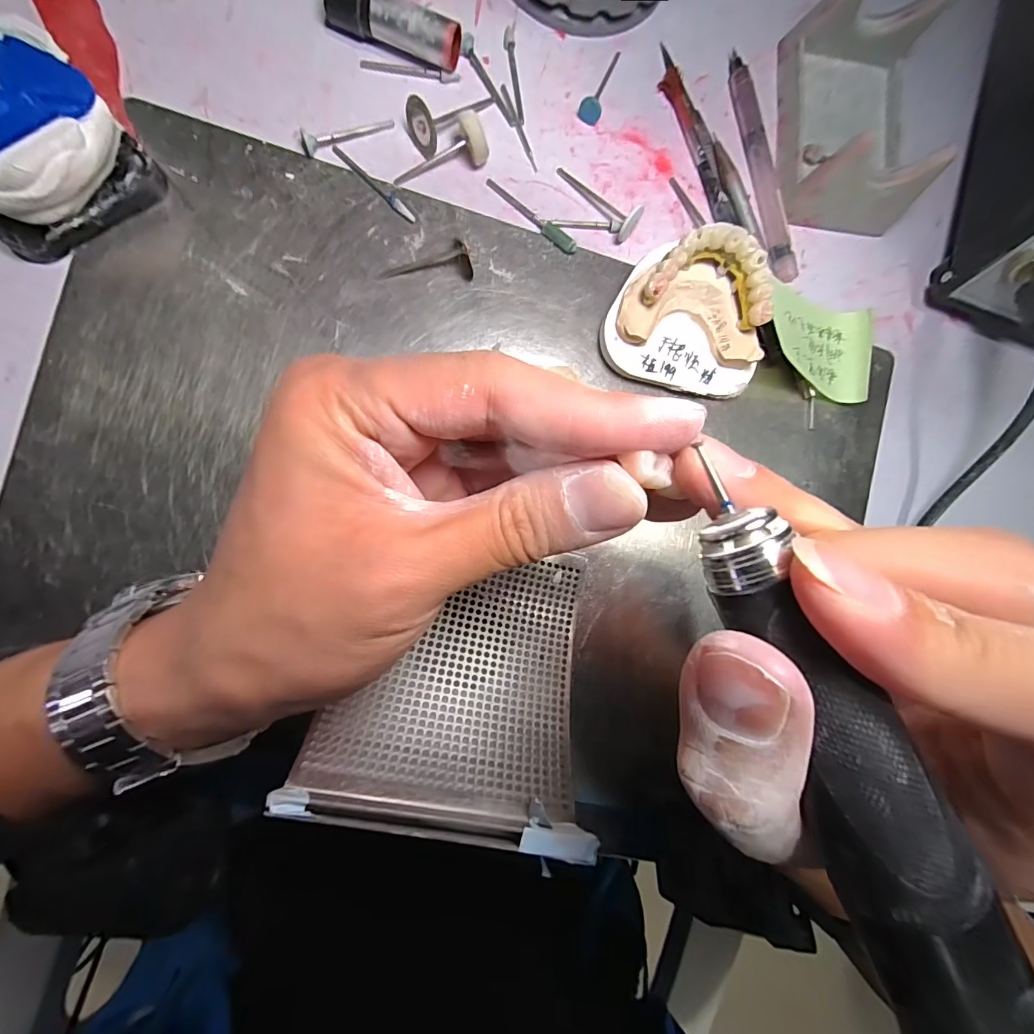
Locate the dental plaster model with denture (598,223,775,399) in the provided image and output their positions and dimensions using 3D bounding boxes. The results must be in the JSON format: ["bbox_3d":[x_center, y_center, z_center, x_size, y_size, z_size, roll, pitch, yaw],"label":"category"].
[{"bbox_3d":[0.082,-0.095,0.210,0.075,0.037,0.060,8,88,-8],"label":"dental plaster model with denture"}]

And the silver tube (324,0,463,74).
[{"bbox_3d":[-0.057,-0.223,0.202,0.059,0.019,0.017,15,87,-8],"label":"silver tube"}]

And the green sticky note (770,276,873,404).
[{"bbox_3d":[0.158,-0.093,0.229,0.063,0.024,0.050,13,87,-8],"label":"green sticky note"}]

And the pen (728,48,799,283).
[{"bbox_3d":[0.129,-0.183,0.232,0.010,0.007,0.116,-14,91,-9],"label":"pen"}]

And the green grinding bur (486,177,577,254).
[{"bbox_3d":[0.008,-0.149,0.217,0.053,0.006,0.006,40,84,-6],"label":"green grinding bur"}]

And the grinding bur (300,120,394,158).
[{"bbox_3d":[-0.078,-0.178,0.205,0.043,0.006,0.007,-27,93,-8],"label":"grinding bur"}]

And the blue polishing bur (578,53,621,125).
[{"bbox_3d":[0.043,-0.219,0.223,0.011,0.008,0.040,22,86,-7],"label":"blue polishing bur"}]

